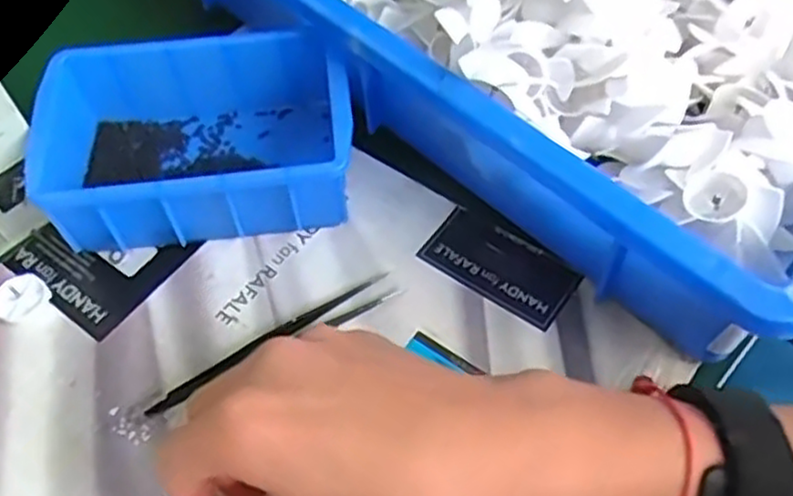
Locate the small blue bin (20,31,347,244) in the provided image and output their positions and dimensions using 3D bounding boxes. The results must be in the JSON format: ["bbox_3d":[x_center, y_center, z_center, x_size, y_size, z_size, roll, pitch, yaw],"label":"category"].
[{"bbox_3d":[-0.097,-0.052,0.367,0.140,0.055,0.093,-6,56,-3],"label":"small blue bin"}]

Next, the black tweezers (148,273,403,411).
[{"bbox_3d":[-0.055,0.041,0.331,0.120,0.009,0.016,-25,59,-15],"label":"black tweezers"}]

